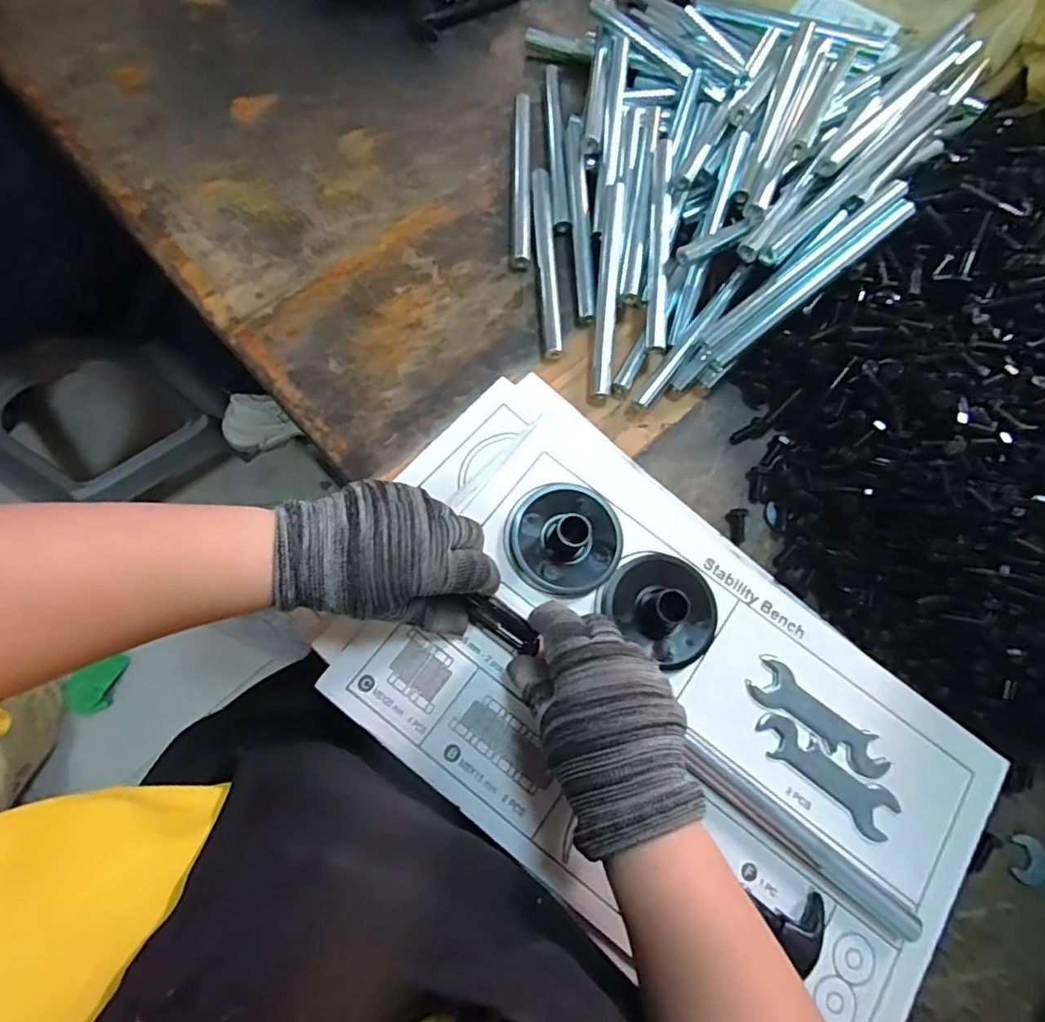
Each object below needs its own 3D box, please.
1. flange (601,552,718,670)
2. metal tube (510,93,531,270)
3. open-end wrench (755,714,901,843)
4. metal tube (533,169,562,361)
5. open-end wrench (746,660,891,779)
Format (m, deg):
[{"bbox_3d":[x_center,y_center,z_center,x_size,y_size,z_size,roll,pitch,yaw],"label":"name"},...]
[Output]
[{"bbox_3d":[0.091,0.058,0.360,0.072,0.031,0.061,39,74,6],"label":"flange"},{"bbox_3d":[-0.001,-0.282,0.492,0.015,0.011,0.174,2,73,-5],"label":"metal tube"},{"bbox_3d":[0.182,0.157,0.347,0.092,0.004,0.027,38,74,6],"label":"open-end wrench"},{"bbox_3d":[0.020,-0.207,0.474,0.016,0.011,0.179,0,74,-6],"label":"metal tube"},{"bbox_3d":[0.185,0.128,0.356,0.091,0.004,0.027,36,73,5],"label":"open-end wrench"}]

